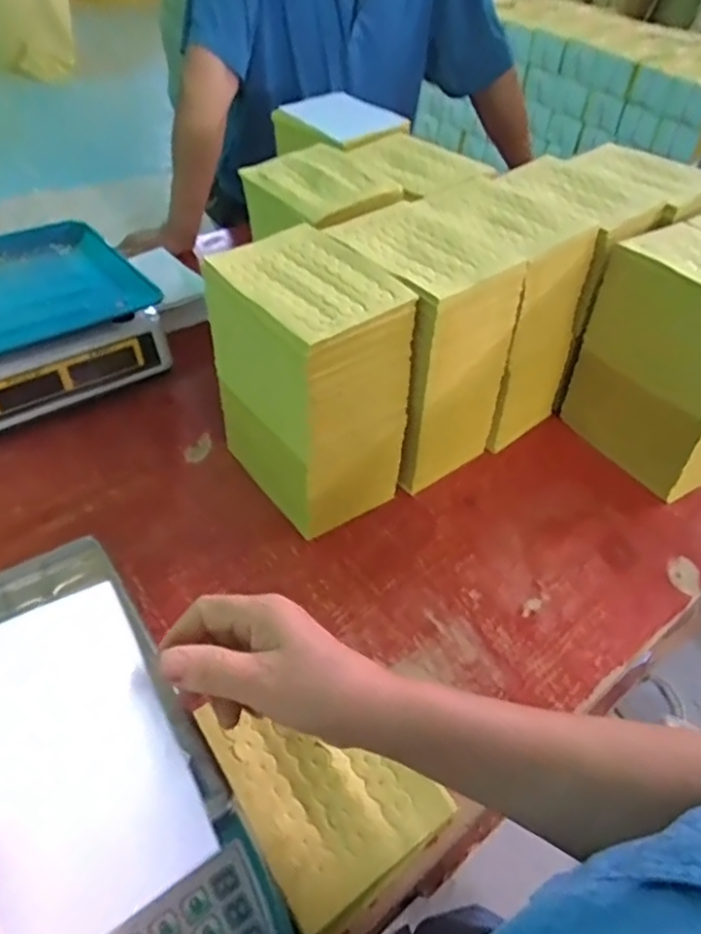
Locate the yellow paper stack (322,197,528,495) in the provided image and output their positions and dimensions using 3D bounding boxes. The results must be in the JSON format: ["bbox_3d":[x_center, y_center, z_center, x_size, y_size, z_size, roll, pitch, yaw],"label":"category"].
[{"bbox_3d":[0.069,-0.122,0.649,0.127,0.232,0.179,-28,55,-27],"label":"yellow paper stack"}]

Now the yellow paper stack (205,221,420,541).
[{"bbox_3d":[-0.037,-0.077,0.597,0.120,0.230,0.161,-29,55,-27],"label":"yellow paper stack"}]

